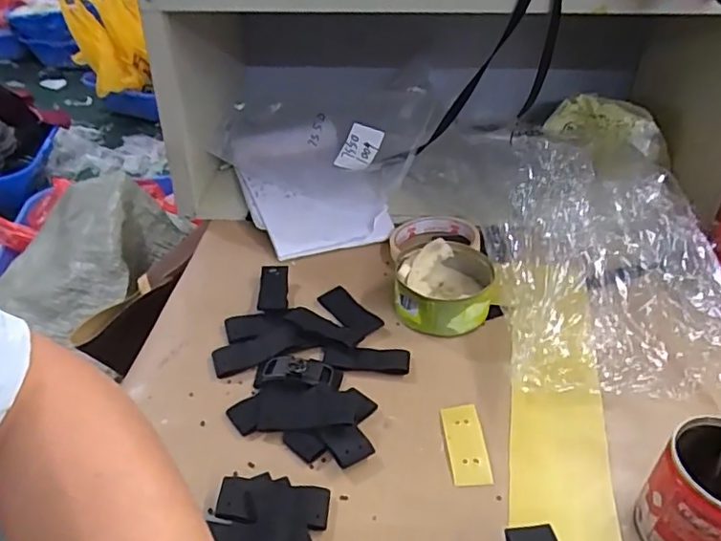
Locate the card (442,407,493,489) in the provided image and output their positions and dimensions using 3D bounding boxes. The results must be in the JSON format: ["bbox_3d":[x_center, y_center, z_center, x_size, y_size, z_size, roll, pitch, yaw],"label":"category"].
[{"bbox_3d":[0.070,0.115,0.388,0.026,0.005,0.059,1,41,-5],"label":"card"}]

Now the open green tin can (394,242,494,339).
[{"bbox_3d":[0.072,0.011,0.500,0.083,0.037,0.090,10,37,11],"label":"open green tin can"}]

